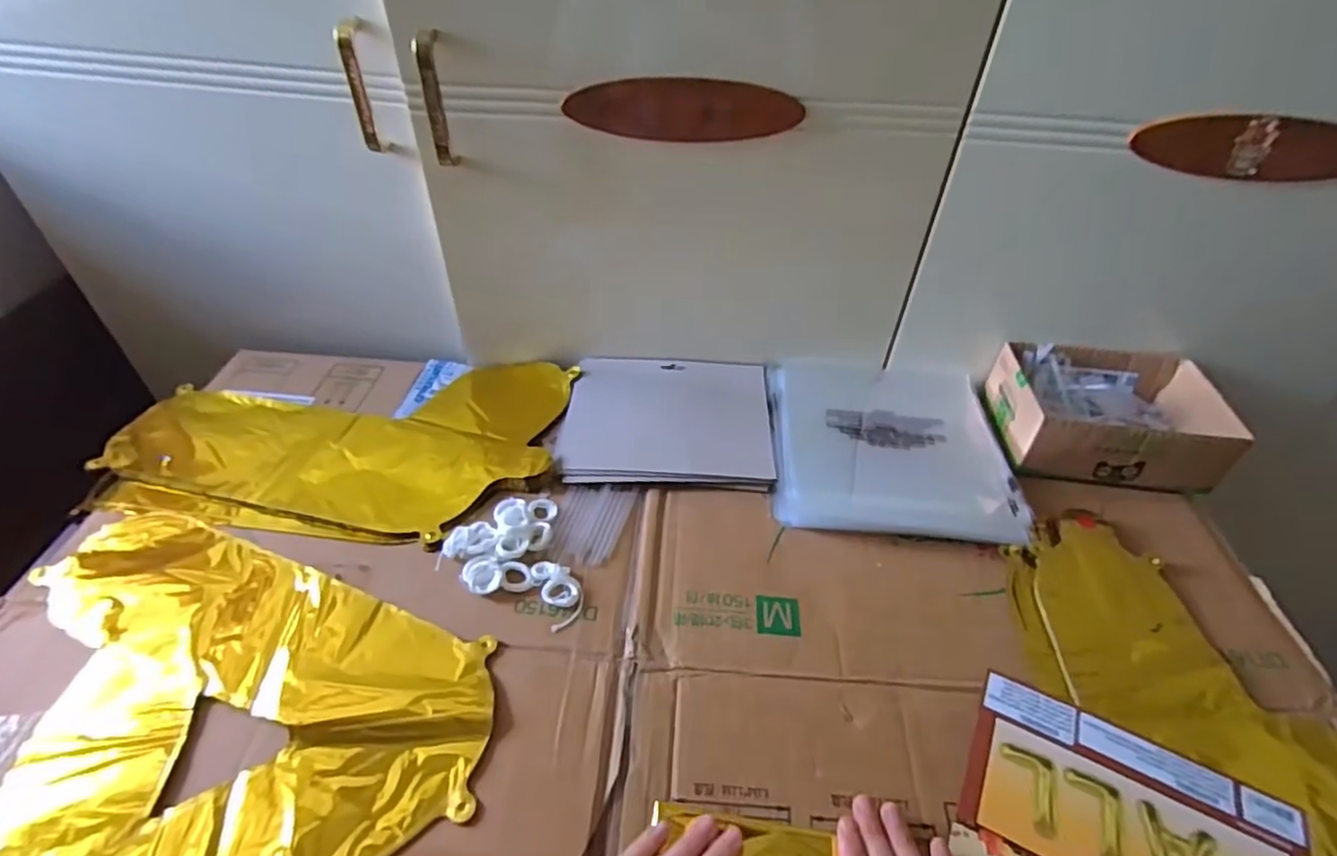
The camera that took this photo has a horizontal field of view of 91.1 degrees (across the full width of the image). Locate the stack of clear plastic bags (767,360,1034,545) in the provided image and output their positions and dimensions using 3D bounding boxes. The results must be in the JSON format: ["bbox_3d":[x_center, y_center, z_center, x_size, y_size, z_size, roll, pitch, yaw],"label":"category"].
[{"bbox_3d":[0.210,0.007,0.636,0.217,0.016,0.219,6,45,2],"label":"stack of clear plastic bags"}]

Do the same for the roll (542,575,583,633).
[{"bbox_3d":[-0.079,0.131,0.499,0.029,0.008,0.042,-14,47,-17],"label":"roll"}]

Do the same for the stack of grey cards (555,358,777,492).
[{"bbox_3d":[0.000,-0.011,0.647,0.197,0.010,0.167,2,45,-1],"label":"stack of grey cards"}]

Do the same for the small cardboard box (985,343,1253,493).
[{"bbox_3d":[0.430,-0.017,0.648,0.189,0.063,0.136,7,45,3],"label":"small cardboard box"}]

